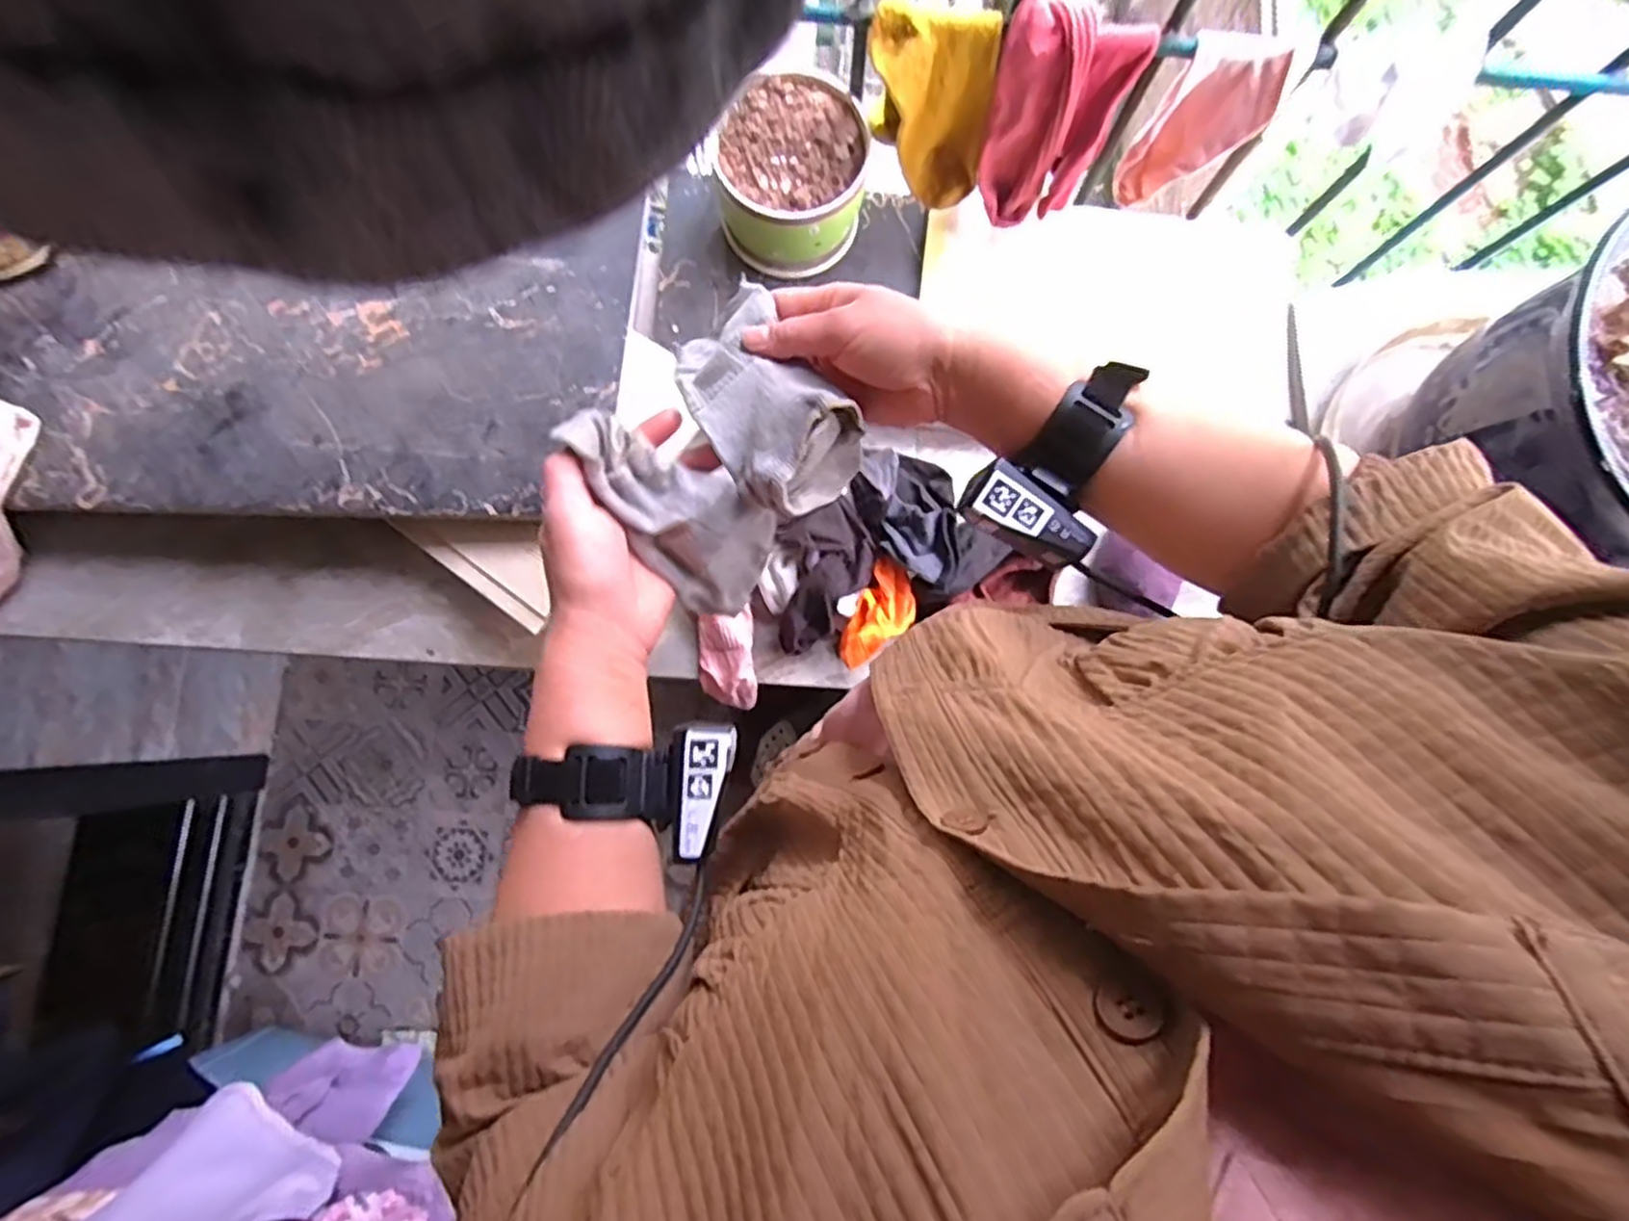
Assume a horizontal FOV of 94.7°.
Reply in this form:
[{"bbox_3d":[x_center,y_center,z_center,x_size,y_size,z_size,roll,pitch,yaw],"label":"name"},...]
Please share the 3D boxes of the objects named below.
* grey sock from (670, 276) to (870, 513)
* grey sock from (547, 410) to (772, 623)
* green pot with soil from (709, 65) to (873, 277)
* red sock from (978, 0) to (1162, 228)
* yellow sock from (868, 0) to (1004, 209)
[{"bbox_3d":[-0.032,-0.121,0.429,0.074,0.051,0.141,-34,77,-7],"label":"grey sock"},{"bbox_3d":[-0.076,-0.057,0.425,0.142,0.043,0.071,43,77,-31],"label":"grey sock"},{"bbox_3d":[-0.018,-0.355,0.641,0.110,0.103,0.122,-1,76,1],"label":"green pot with soil"},{"bbox_3d":[0.188,-0.379,0.583,0.098,0.161,0.030,10,76,4],"label":"red sock"},{"bbox_3d":[0.089,-0.382,0.588,0.091,0.153,0.036,-3,76,1],"label":"yellow sock"}]

